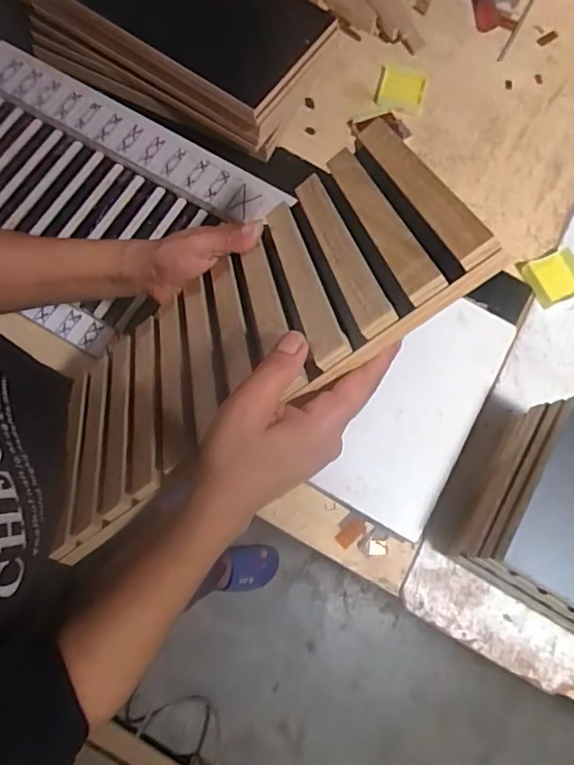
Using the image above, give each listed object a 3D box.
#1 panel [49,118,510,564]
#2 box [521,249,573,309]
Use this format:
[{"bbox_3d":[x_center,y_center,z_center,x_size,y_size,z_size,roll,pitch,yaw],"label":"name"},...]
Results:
[{"bbox_3d":[-0.048,-0.032,0.380,0.358,0.017,0.184,-36,43,21],"label":"panel"},{"bbox_3d":[0.361,-0.140,0.691,0.076,0.013,0.065,-22,76,-7],"label":"box"}]

